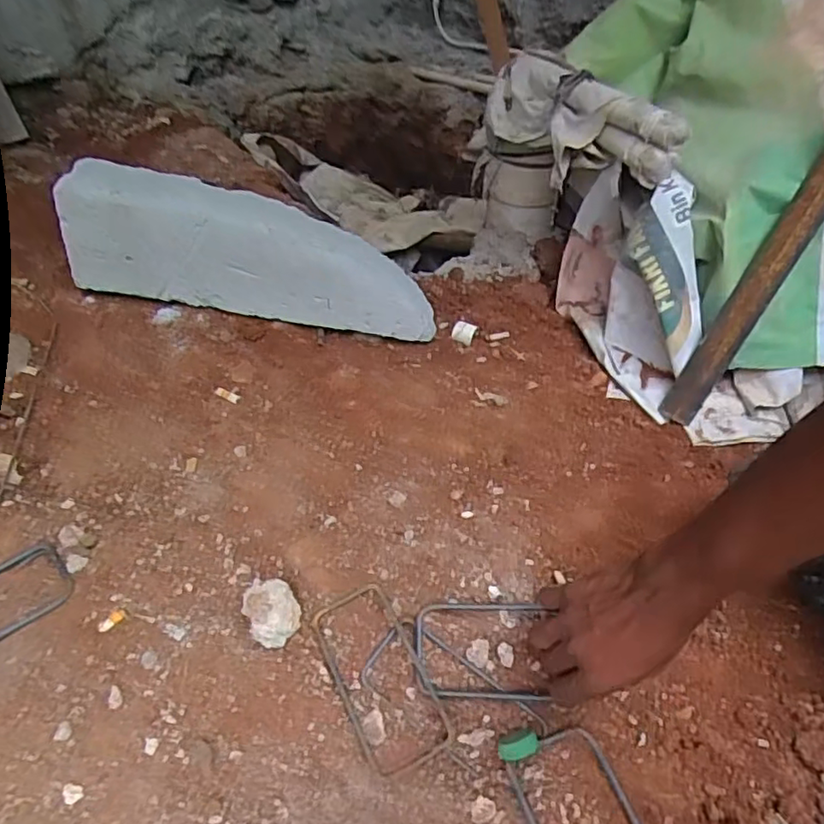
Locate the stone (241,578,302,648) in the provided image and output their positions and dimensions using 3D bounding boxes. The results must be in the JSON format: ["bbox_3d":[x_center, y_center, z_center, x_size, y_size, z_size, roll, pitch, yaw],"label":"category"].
[{"bbox_3d":[-0.123,0.177,0.534,0.043,0.029,0.055,-23,50,-21],"label":"stone"}]

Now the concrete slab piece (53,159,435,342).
[{"bbox_3d":[-0.211,-0.206,0.787,0.485,0.150,0.094,8,46,7],"label":"concrete slab piece"}]

